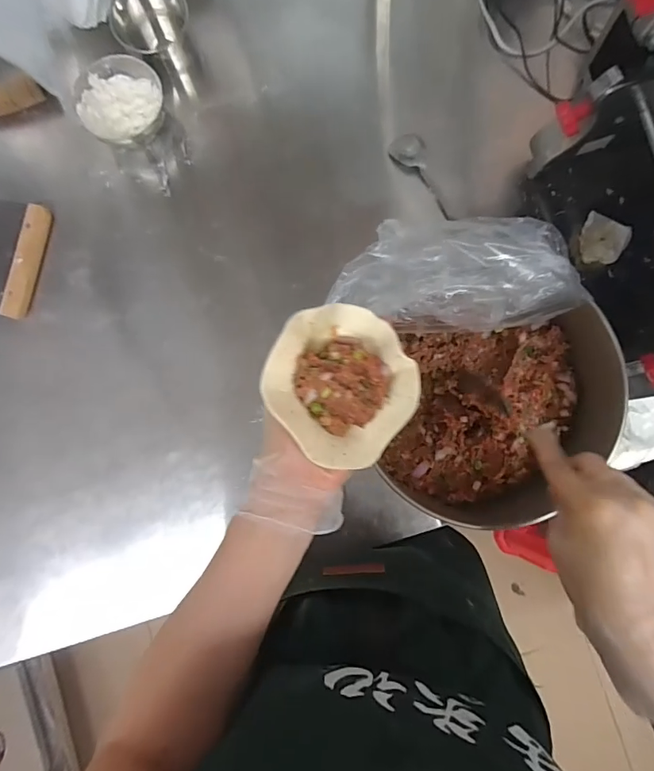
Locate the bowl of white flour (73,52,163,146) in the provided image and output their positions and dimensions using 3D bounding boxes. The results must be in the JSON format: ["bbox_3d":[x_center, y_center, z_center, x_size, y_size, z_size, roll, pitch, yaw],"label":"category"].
[{"bbox_3d":[-0.263,-0.360,0.601,0.095,0.062,0.100,0,86,2],"label":"bowl of white flour"}]

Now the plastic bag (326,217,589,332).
[{"bbox_3d":[0.117,-0.099,0.419,0.218,0.104,0.138,7,86,2],"label":"plastic bag"}]

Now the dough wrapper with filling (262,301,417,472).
[{"bbox_3d":[0.011,-0.002,0.346,0.100,0.049,0.120,-39,86,-1],"label":"dough wrapper with filling"}]

